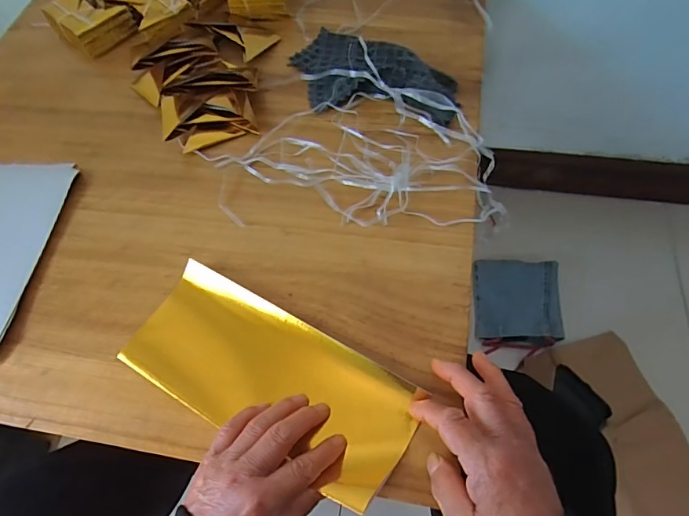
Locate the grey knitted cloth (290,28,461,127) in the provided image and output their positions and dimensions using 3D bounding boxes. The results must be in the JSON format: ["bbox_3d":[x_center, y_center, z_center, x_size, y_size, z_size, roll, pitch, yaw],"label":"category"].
[{"bbox_3d":[0.034,-0.216,0.522,0.210,0.029,0.116,19,66,13],"label":"grey knitted cloth"}]

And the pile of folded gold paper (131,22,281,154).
[{"bbox_3d":[-0.161,-0.225,0.537,0.172,0.036,0.191,-25,64,-9],"label":"pile of folded gold paper"}]

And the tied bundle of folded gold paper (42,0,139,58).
[{"bbox_3d":[-0.348,-0.327,0.601,0.111,0.037,0.081,40,72,21],"label":"tied bundle of folded gold paper"}]

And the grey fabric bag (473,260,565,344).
[{"bbox_3d":[0.337,0.081,0.865,0.157,0.049,0.159,8,64,8],"label":"grey fabric bag"}]

